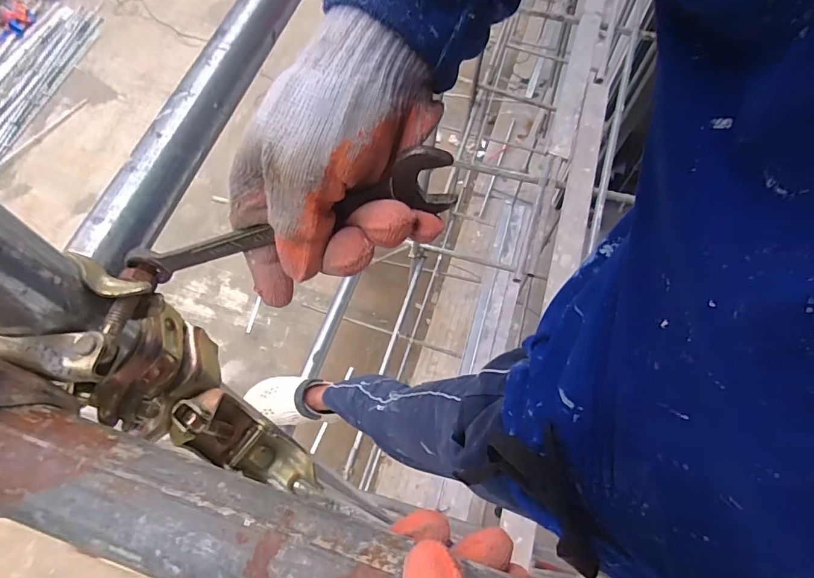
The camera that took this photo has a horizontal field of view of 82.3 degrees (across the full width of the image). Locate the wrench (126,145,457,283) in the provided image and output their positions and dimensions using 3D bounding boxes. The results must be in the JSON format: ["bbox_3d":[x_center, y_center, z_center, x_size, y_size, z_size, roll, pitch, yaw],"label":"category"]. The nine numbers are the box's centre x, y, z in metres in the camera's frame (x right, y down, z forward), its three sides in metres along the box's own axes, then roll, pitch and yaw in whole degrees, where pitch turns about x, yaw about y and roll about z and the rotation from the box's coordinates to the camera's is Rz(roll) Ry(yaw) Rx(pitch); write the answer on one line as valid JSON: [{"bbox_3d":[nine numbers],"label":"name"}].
[{"bbox_3d":[-0.063,-0.030,0.225,0.183,0.029,0.010,-12,63,22],"label":"wrench"}]

